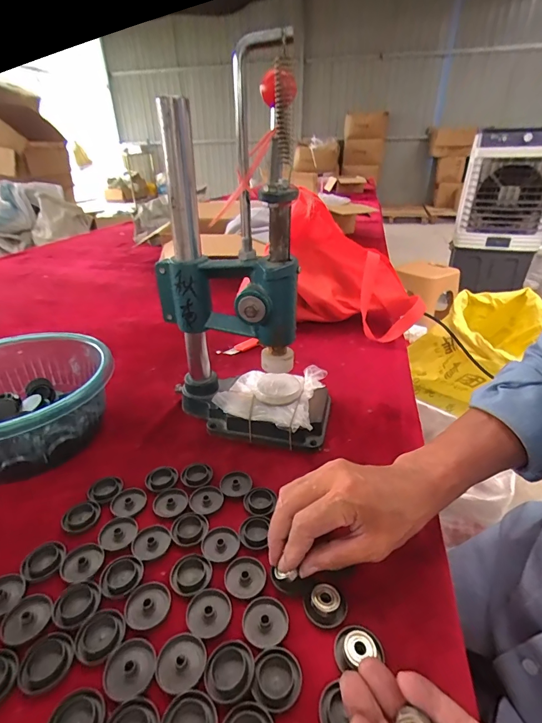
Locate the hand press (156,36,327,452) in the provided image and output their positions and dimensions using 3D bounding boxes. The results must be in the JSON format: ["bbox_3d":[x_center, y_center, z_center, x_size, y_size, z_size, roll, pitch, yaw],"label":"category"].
[{"bbox_3d":[-0.026,-0.093,0.403,0.202,0.362,0.119,8,30,13],"label":"hand press"}]

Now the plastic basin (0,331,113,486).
[{"bbox_3d":[-0.296,0.050,0.429,0.196,0.088,0.206,0,29,0],"label":"plastic basin"}]

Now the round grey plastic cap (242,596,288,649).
[{"bbox_3d":[-0.004,0.192,0.268,0.032,0.004,0.033,0,29,0],"label":"round grey plastic cap"}]

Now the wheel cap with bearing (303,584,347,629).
[{"bbox_3d":[0.041,0.186,0.276,0.031,0.010,0.028,8,30,13],"label":"wheel cap with bearing"}]

